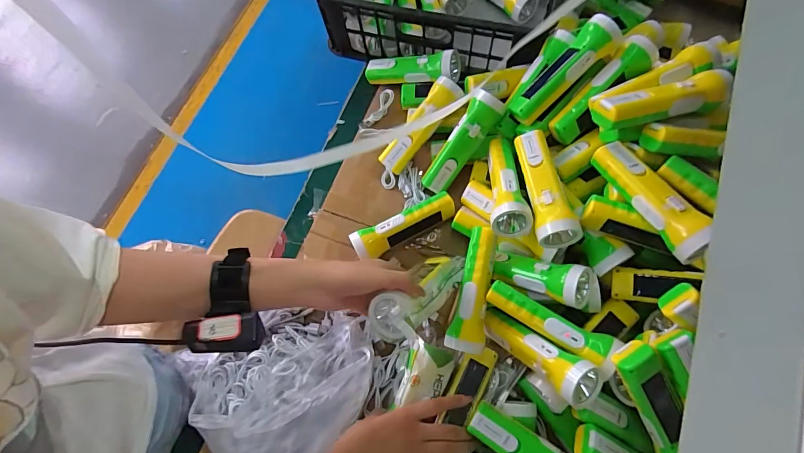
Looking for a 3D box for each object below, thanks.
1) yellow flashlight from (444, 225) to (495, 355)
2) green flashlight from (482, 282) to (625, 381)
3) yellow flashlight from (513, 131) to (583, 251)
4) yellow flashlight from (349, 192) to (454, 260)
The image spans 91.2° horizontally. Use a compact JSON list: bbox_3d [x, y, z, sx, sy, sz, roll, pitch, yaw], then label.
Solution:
[{"bbox_3d":[0.096,0.085,0.541,0.048,0.047,0.163,9,73,3],"label":"yellow flashlight"},{"bbox_3d":[0.187,0.123,0.497,0.163,0.046,0.047,30,75,25],"label":"green flashlight"},{"bbox_3d":[0.197,-0.057,0.523,0.059,0.057,0.166,-2,73,0],"label":"yellow flashlight"},{"bbox_3d":[0.002,-0.001,0.612,0.170,0.047,0.044,-26,74,-8],"label":"yellow flashlight"}]

